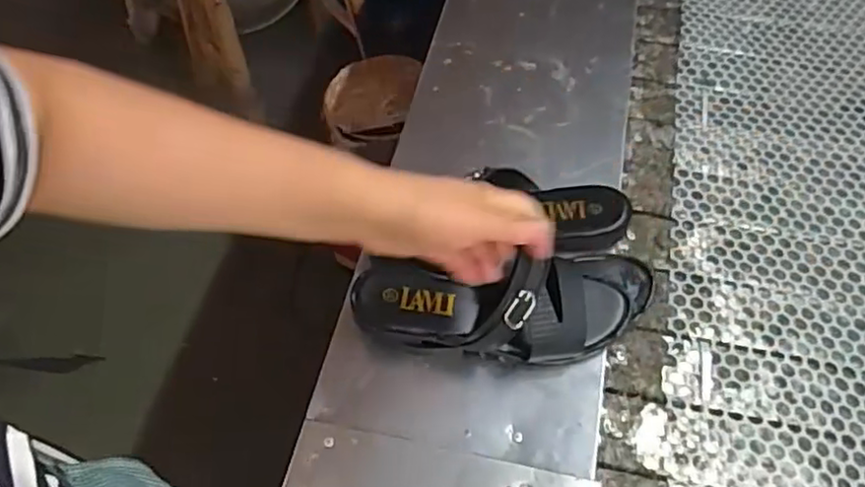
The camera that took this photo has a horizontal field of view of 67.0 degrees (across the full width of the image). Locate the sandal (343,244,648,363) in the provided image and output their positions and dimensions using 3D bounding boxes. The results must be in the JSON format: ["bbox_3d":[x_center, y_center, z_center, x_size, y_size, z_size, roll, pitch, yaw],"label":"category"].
[{"bbox_3d":[0.068,0.046,0.557,0.260,0.080,0.101,-1,57,-7],"label":"sandal"}]

